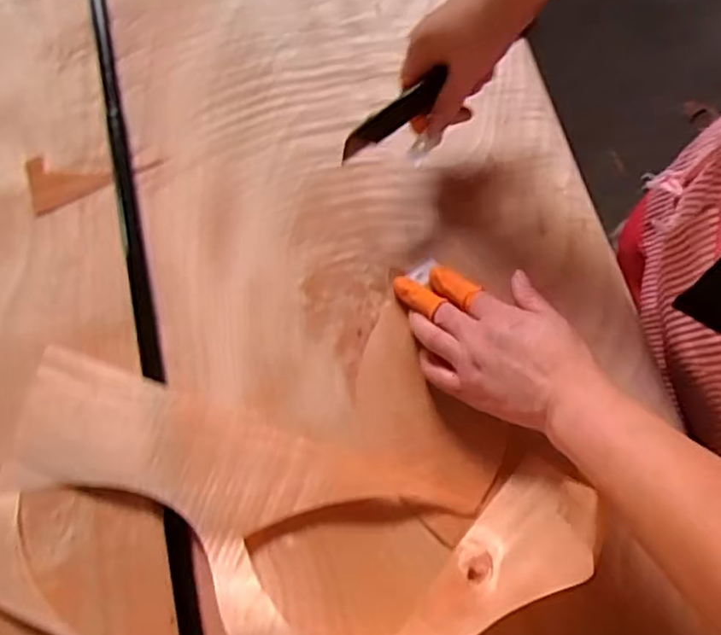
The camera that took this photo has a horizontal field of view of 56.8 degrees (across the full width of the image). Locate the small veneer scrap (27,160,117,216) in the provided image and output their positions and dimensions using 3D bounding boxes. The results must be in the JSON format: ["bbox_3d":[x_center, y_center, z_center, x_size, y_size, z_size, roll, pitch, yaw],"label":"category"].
[{"bbox_3d":[-0.248,-0.120,0.561,0.068,0.004,0.051,-23,76,-1],"label":"small veneer scrap"}]

